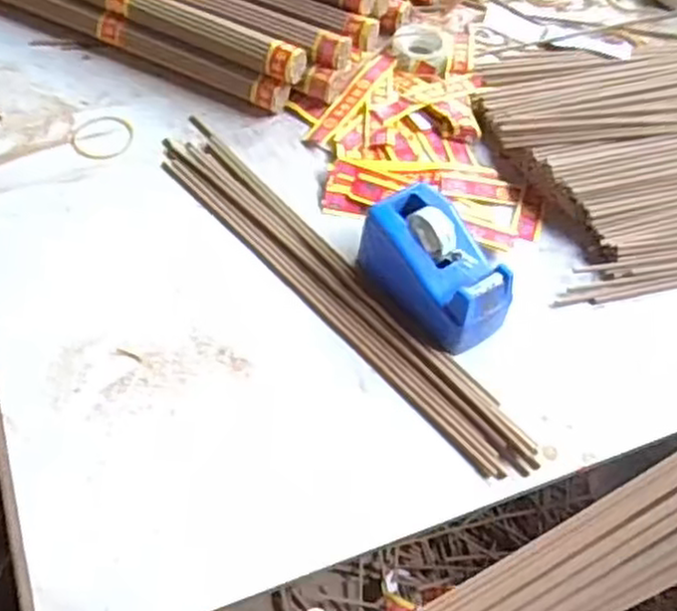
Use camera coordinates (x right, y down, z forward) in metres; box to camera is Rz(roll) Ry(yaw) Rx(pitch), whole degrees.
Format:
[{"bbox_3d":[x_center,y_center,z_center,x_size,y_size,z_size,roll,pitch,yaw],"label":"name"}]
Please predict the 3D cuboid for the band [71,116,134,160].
[{"bbox_3d":[-0.176,-0.126,0.568,0.046,0.004,0.049,11,53,6],"label":"band"}]

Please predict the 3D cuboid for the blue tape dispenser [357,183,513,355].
[{"bbox_3d":[0.058,-0.022,0.477,0.060,0.050,0.098,-28,62,-21],"label":"blue tape dispenser"}]

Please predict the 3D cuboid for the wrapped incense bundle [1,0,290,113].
[{"bbox_3d":[-0.184,-0.223,0.616,0.315,0.030,0.024,25,58,12],"label":"wrapped incense bundle"}]

